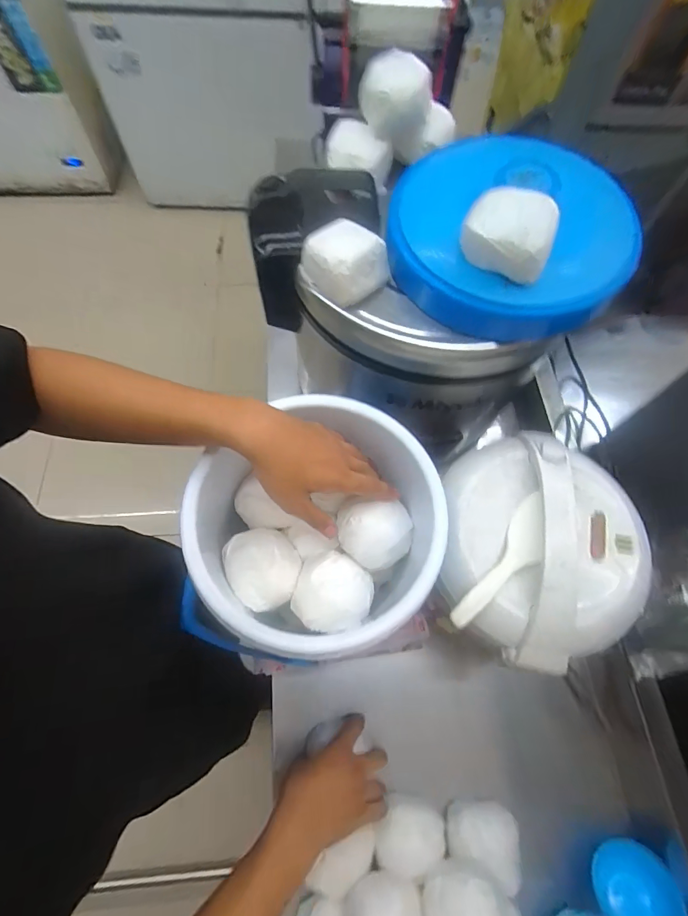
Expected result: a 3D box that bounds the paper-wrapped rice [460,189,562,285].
[{"bbox_3d":[0.154,-0.210,0.392,0.084,0.053,0.066,23,68,8],"label":"paper-wrapped rice"}]

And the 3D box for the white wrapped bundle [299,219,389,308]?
[{"bbox_3d":[-0.001,-0.205,0.438,0.073,0.048,0.080,-40,74,-17],"label":"white wrapped bundle"}]

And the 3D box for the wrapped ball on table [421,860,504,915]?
[{"bbox_3d":[0.130,0.489,0.454,0.086,0.065,0.073,-13,68,-8],"label":"wrapped ball on table"}]

